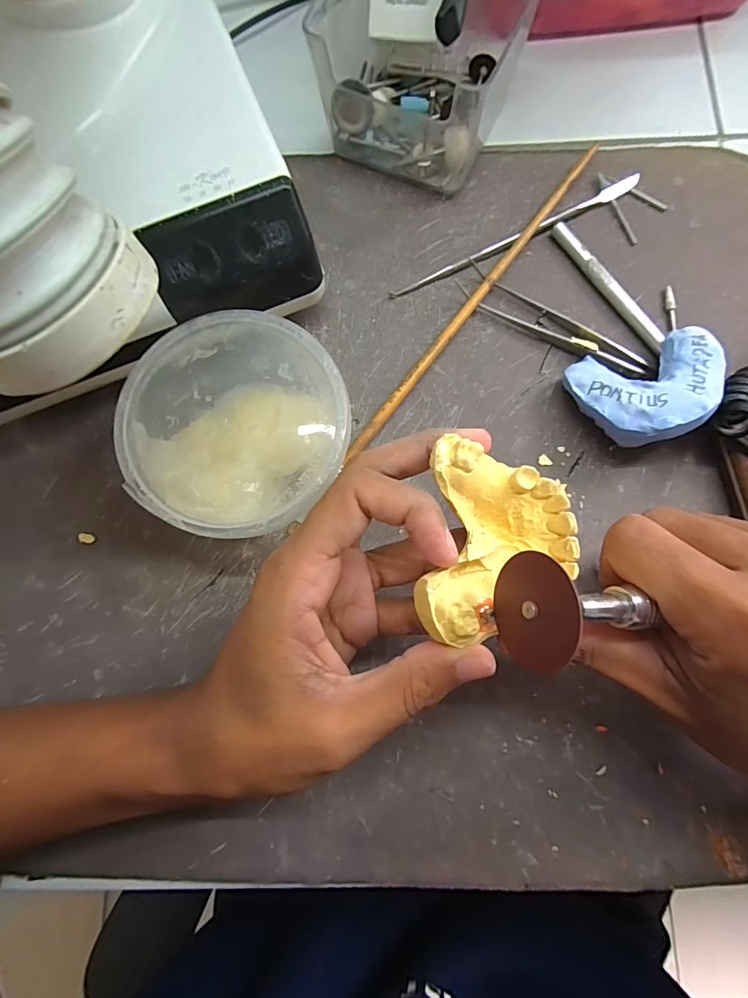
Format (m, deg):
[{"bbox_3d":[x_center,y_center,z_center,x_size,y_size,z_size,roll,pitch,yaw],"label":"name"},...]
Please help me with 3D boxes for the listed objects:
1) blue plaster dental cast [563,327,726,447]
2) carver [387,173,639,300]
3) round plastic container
[{"bbox_3d":[0.135,-0.053,0.209,0.065,0.035,0.051,-14,82,-1],"label":"blue plaster dental cast"},{"bbox_3d":[0.082,-0.150,0.239,0.158,0.008,0.008,-27,82,-2],"label":"carver"},{"bbox_3d":[-0.064,-0.034,0.207,0.099,0.044,0.098,0,82,1],"label":"round plastic container"}]

